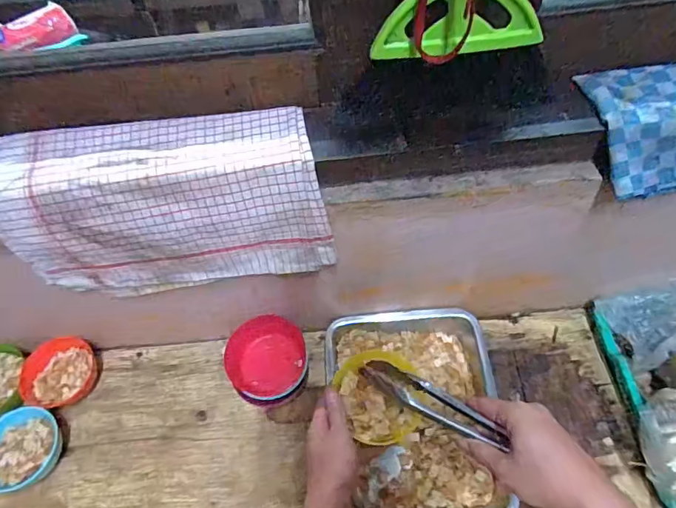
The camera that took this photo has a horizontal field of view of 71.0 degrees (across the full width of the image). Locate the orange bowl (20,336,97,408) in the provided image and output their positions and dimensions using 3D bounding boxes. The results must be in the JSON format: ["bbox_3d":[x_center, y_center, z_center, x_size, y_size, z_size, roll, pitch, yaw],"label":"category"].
[{"bbox_3d":[-0.445,0.189,0.760,0.102,0.035,0.108,-2,57,3],"label":"orange bowl"}]

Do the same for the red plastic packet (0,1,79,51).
[{"bbox_3d":[-0.830,-0.604,1.280,0.216,0.048,0.124,-17,58,-7],"label":"red plastic packet"}]

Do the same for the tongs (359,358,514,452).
[{"bbox_3d":[0.101,0.161,0.529,0.177,0.020,0.032,20,59,39],"label":"tongs"}]

